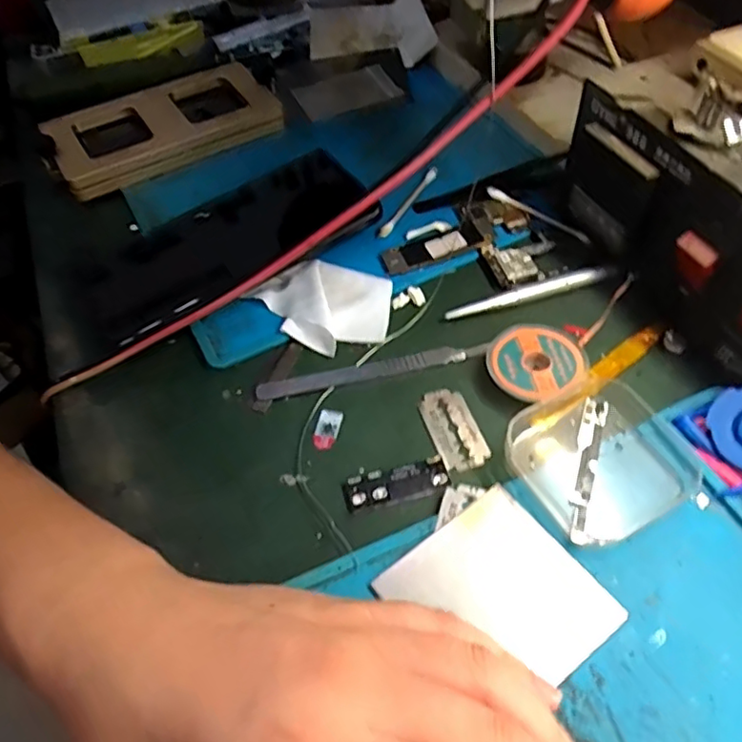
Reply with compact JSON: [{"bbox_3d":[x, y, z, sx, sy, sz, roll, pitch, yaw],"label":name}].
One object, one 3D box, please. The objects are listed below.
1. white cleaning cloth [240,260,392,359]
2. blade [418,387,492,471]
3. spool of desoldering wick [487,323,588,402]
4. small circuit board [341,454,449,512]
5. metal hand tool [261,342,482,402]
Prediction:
[{"bbox_3d":[-0.025,-0.038,0.325,0.072,0.011,0.055,24,58,22],"label":"white cleaning cloth"},{"bbox_3d":[0.037,0.026,0.279,0.022,0.004,0.041,-17,52,-8],"label":"blade"},{"bbox_3d":[0.078,-0.003,0.290,0.045,0.010,0.042,-3,52,3],"label":"spool of desoldering wick"},{"bbox_3d":[0.011,0.047,0.261,0.044,0.004,0.015,-13,52,-5],"label":"small circuit board"},{"bbox_3d":[0.001,-0.001,0.301,0.113,0.006,0.012,-14,52,-5],"label":"metal hand tool"}]

